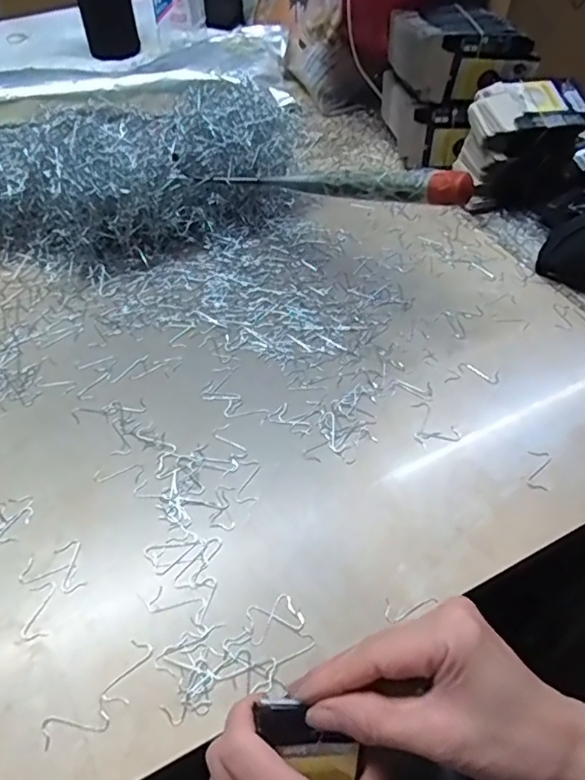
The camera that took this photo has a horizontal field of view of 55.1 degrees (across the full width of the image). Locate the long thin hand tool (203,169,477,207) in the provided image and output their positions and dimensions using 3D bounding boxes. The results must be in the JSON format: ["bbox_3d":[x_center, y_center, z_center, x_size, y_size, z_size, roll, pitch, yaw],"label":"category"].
[{"bbox_3d":[0.034,-0.185,0.504,0.255,0.026,0.021,17,54,34],"label":"long thin hand tool"}]

